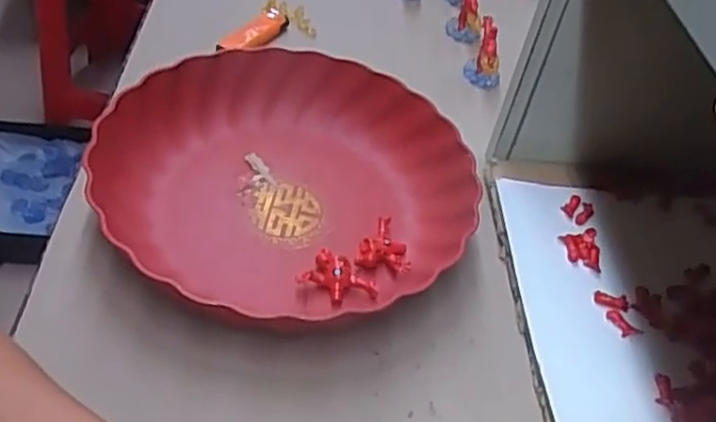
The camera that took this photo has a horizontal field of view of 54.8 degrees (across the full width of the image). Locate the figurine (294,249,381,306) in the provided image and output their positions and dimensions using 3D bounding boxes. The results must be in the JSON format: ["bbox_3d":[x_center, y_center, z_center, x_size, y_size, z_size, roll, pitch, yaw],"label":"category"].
[{"bbox_3d":[-0.011,0.044,0.431,0.045,0.015,0.028,25,49,18],"label":"figurine"}]

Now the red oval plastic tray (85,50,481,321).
[{"bbox_3d":[-0.048,-0.025,0.466,0.245,0.054,0.244,-32,56,-31],"label":"red oval plastic tray"}]

